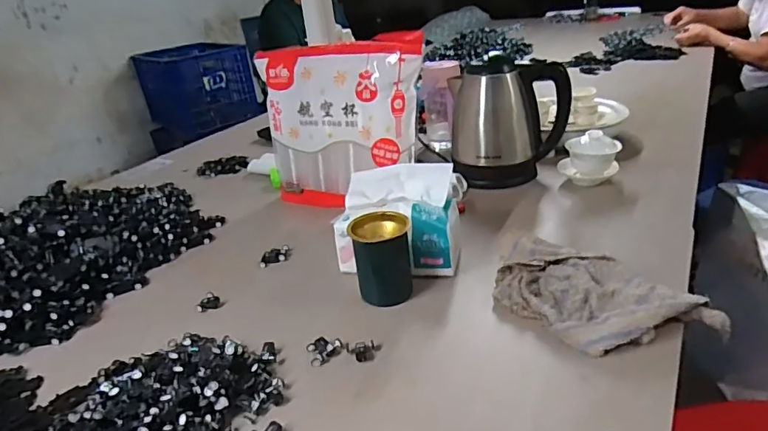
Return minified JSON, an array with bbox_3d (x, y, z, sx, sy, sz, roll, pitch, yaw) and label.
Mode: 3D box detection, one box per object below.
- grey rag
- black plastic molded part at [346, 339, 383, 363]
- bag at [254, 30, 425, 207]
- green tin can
[{"bbox_3d":[0.236,0.097,0.565,0.237,0.052,0.125,14,34,35],"label":"grey rag"},{"bbox_3d":[-0.021,0.151,0.561,0.038,0.010,0.025,-12,28,-9],"label":"black plastic molded part"},{"bbox_3d":[-0.078,-0.150,0.877,0.307,0.270,0.079,4,29,21],"label":"bag"},{"bbox_3d":[-0.002,0.055,0.644,0.073,0.102,0.068,-6,27,3],"label":"green tin can"}]

